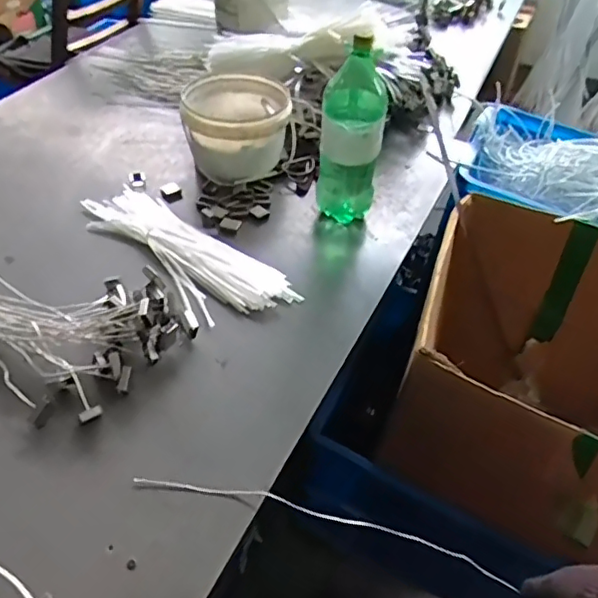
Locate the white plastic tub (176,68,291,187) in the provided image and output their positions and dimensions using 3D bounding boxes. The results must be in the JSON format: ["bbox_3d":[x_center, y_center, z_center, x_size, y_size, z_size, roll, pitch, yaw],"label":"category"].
[{"bbox_3d":[-0.122,-0.337,1.166,0.204,0.130,0.202,2,44,-2],"label":"white plastic tub"}]

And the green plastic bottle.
[{"bbox_3d":[0.089,-0.271,0.999,0.100,0.295,0.116,7,45,4],"label":"green plastic bottle"}]

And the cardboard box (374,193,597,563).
[{"bbox_3d":[0.455,0.147,1.028,0.508,0.369,0.495,21,47,17],"label":"cardboard box"}]

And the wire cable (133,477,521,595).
[{"bbox_3d":[0.035,0.264,0.692,0.461,0.030,0.024,15,45,0],"label":"wire cable"}]

